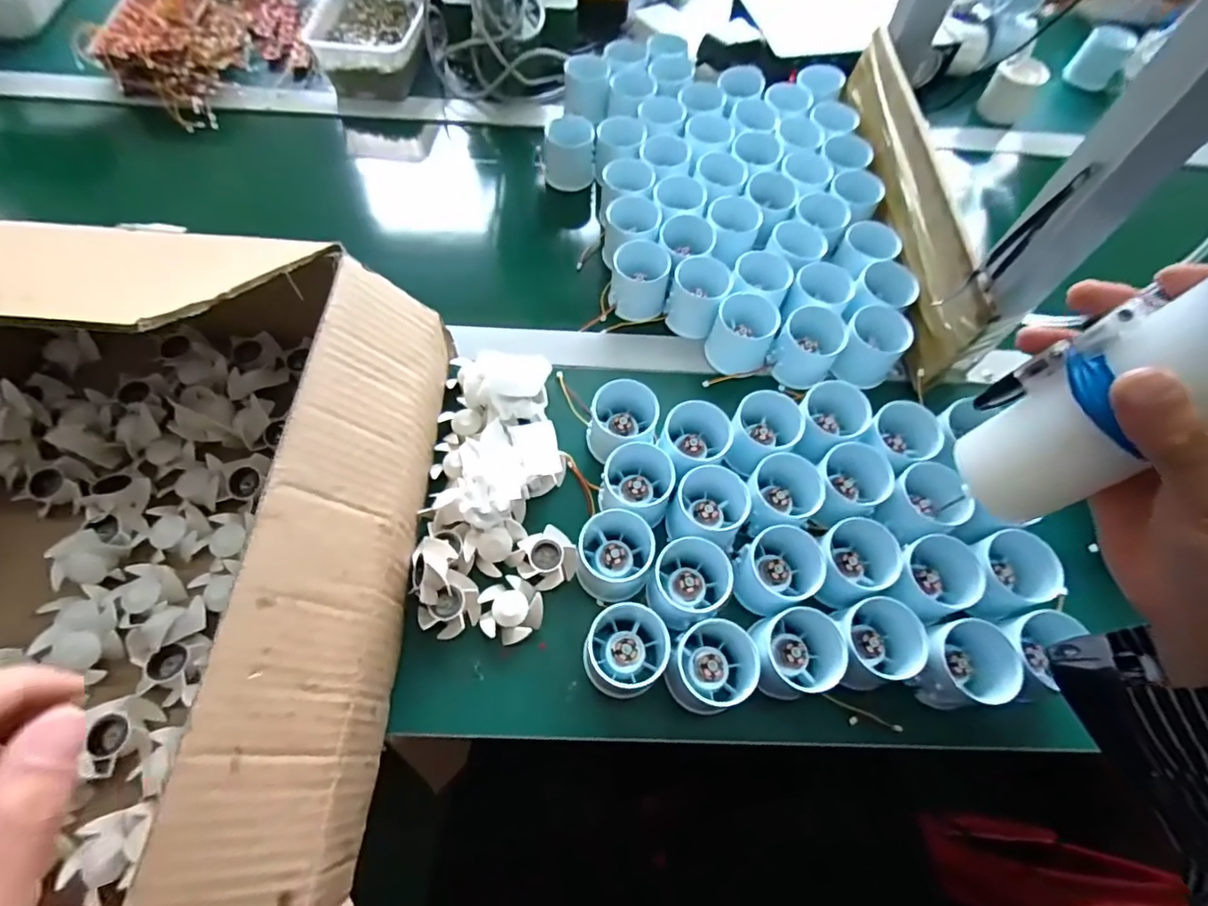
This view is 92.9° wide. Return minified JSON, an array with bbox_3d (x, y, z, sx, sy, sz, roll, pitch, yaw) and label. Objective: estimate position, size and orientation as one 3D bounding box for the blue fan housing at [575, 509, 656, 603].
[{"bbox_3d":[0.008,0.069,0.415,0.055,0.041,0.064,19,63,8],"label":"blue fan housing"}]

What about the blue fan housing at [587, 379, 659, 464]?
[{"bbox_3d":[0.015,-0.026,0.459,0.054,0.052,0.059,5,62,0],"label":"blue fan housing"}]

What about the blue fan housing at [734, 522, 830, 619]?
[{"bbox_3d":[0.121,0.082,0.408,0.051,0.045,0.054,1,62,-2],"label":"blue fan housing"}]

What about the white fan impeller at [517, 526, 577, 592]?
[{"bbox_3d":[-0.042,0.078,0.422,0.040,0.018,0.040,1,62,-2],"label":"white fan impeller"}]

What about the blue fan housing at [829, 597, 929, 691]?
[{"bbox_3d":[0.177,0.129,0.389,0.057,0.056,0.054,-13,63,-9],"label":"blue fan housing"}]

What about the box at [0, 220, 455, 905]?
[{"bbox_3d":[-0.303,0.049,0.346,0.340,0.132,0.400,2,62,-1],"label":"box"}]

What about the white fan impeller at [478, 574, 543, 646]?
[{"bbox_3d":[-0.066,0.112,0.406,0.043,0.019,0.043,1,62,-2],"label":"white fan impeller"}]

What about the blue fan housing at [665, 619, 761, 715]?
[{"bbox_3d":[0.070,0.143,0.382,0.050,0.064,0.054,1,62,-2],"label":"blue fan housing"}]

